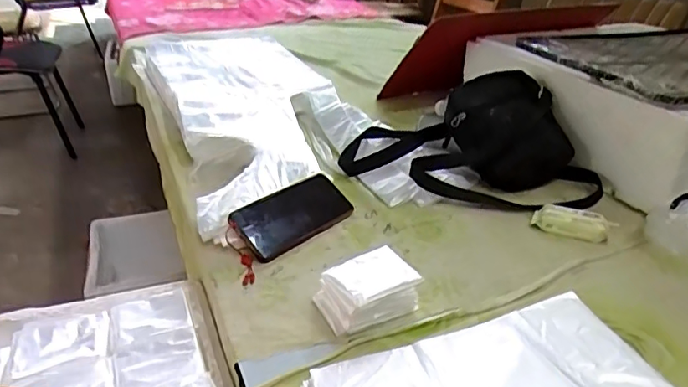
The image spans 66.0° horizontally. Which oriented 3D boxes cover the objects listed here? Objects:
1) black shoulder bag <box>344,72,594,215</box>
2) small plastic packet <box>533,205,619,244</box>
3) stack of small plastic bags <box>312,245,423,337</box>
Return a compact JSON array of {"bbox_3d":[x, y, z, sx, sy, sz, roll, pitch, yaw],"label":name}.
[{"bbox_3d":[0.196,-0.089,0.812,0.373,0.138,0.202,10,31,17],"label":"black shoulder bag"},{"bbox_3d":[0.301,0.039,0.698,0.099,0.024,0.041,14,33,23],"label":"small plastic packet"},{"bbox_3d":[0.024,0.101,0.562,0.096,0.052,0.074,-15,33,-24],"label":"stack of small plastic bags"}]

